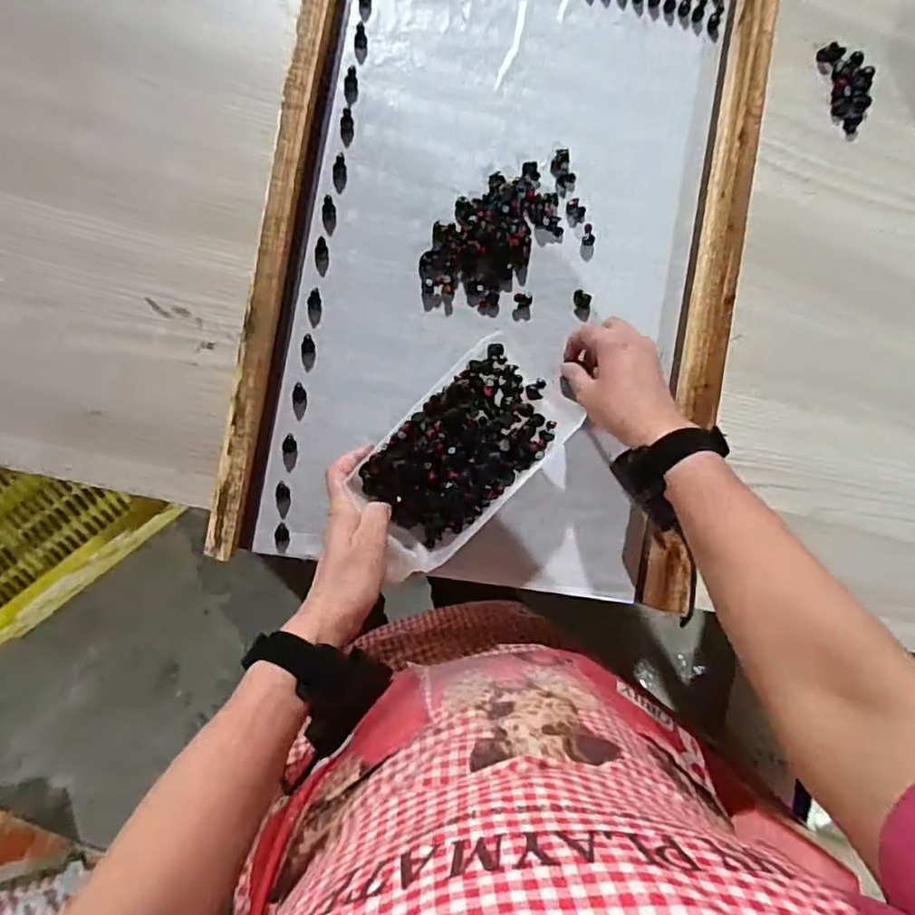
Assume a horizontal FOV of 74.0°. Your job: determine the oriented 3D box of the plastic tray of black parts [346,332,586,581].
[{"bbox_3d":[0.005,-0.004,0.487,0.182,0.038,0.102,-45,96,-6],"label":"plastic tray of black parts"}]

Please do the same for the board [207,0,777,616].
[{"bbox_3d":[0.049,-0.189,0.524,0.402,0.043,0.595,10,89,-8],"label":"board"}]

